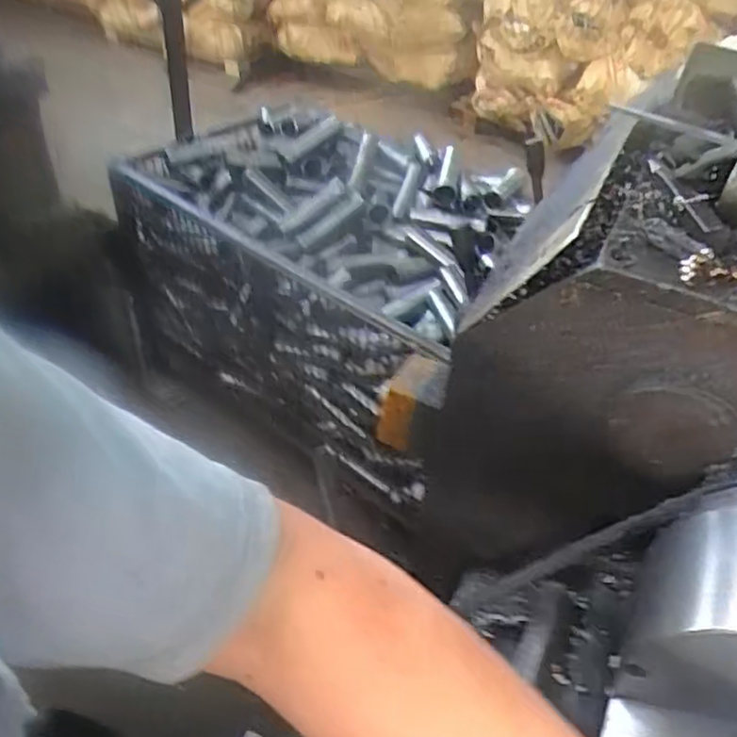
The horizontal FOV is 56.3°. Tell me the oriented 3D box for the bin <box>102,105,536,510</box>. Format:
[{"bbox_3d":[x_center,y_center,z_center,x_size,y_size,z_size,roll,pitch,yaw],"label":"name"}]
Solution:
[{"bbox_3d":[-0.136,-0.282,1.740,0.889,0.463,0.615,26,46,23],"label":"bin"}]

